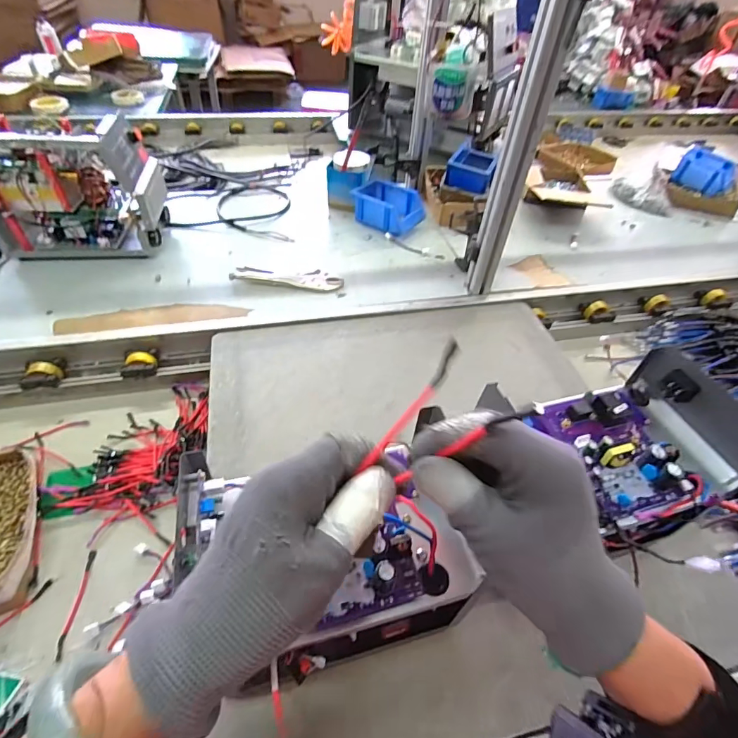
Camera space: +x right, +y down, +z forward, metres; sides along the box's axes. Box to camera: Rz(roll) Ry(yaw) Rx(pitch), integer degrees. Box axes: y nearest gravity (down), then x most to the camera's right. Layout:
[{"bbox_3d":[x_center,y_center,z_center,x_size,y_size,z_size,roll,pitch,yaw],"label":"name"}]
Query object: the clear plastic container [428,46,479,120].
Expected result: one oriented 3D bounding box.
[{"bbox_3d":[0.106,-0.360,0.531,0.063,0.068,0.062,13,48,7],"label":"clear plastic container"}]

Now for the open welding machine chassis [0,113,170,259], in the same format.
[{"bbox_3d":[-0.561,-0.339,0.794,0.297,0.218,0.132,-4,49,-9],"label":"open welding machine chassis"}]

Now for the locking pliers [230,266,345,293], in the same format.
[{"bbox_3d":[-0.160,-0.182,0.826,0.212,0.011,0.054,8,48,2],"label":"locking pliers"}]

